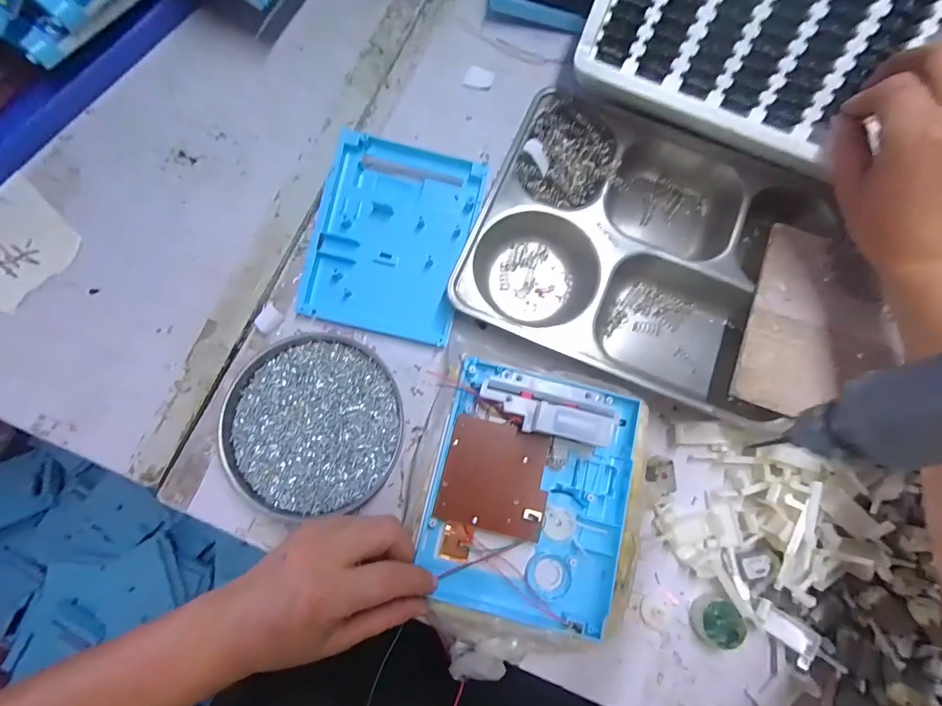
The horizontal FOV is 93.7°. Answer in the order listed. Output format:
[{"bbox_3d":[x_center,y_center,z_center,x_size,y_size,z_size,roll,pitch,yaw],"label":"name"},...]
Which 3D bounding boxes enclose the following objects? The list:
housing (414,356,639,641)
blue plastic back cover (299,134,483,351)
[{"bbox_3d":[0.041,0.096,0.299,0.132,0.040,0.162,14,79,1],"label":"housing"},{"bbox_3d":[-0.065,-0.098,0.371,0.127,0.028,0.158,13,79,1],"label":"blue plastic back cover"}]

